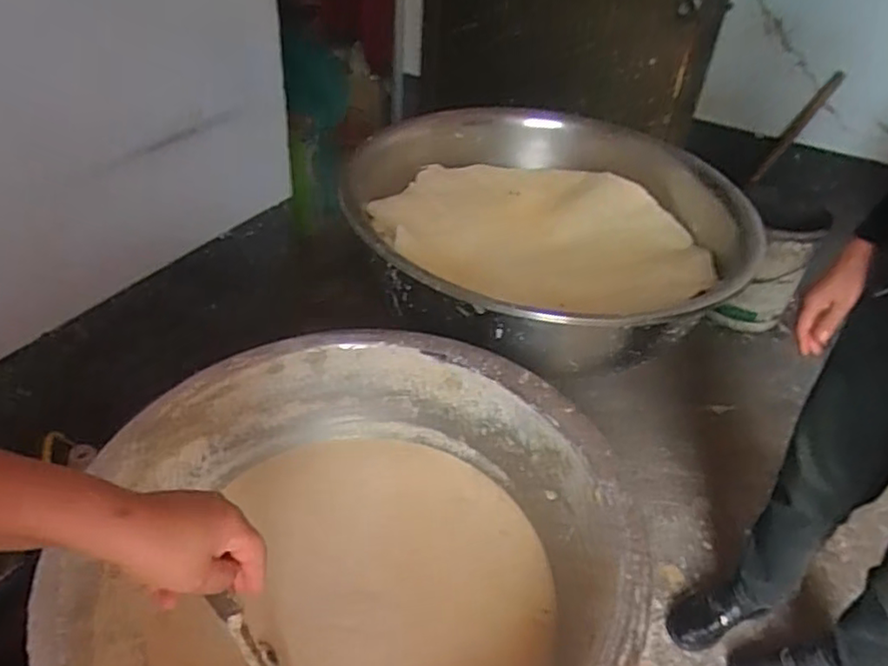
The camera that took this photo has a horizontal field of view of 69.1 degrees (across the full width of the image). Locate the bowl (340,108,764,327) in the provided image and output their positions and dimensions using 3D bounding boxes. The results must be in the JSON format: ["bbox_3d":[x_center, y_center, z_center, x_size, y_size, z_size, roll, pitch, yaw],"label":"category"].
[{"bbox_3d":[0.179,-0.173,1.052,0.613,0.180,0.570,-14,42,-22],"label":"bowl"}]

